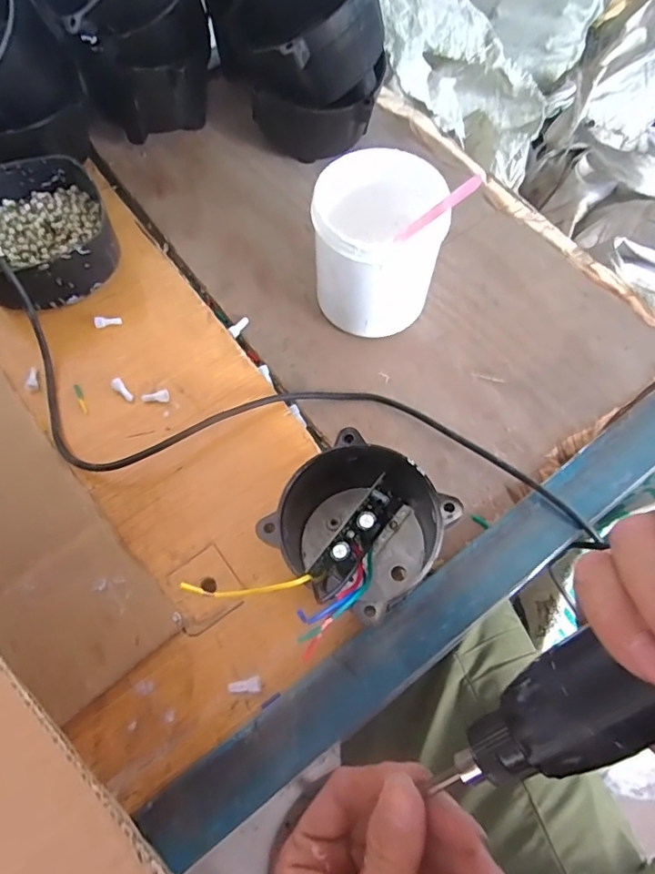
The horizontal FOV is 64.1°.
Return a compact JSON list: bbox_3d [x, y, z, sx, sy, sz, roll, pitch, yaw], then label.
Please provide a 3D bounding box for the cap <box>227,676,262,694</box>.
[{"bbox_3d":[-0.051,0.154,0.323,0.020,0.006,0.009,-8,65,-5],"label":"cap"}]

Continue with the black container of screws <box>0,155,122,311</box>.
[{"bbox_3d":[-0.242,-0.167,0.439,0.120,0.050,0.131,-28,69,-14],"label":"black container of screws"}]

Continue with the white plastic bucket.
[{"bbox_3d":[0.037,-0.141,0.403,0.095,0.112,0.092,4,65,0],"label":"white plastic bucket"}]

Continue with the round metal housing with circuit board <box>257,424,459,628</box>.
[{"bbox_3d":[0.022,0.061,0.330,0.097,0.074,0.093,36,69,15],"label":"round metal housing with circuit board"}]

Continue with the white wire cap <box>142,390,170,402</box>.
[{"bbox_3d":[-0.133,-0.031,0.404,0.021,0.005,0.008,-4,65,-3],"label":"white wire cap"}]

